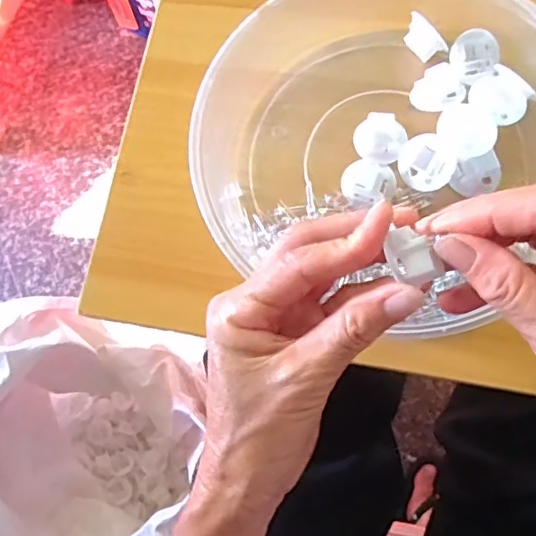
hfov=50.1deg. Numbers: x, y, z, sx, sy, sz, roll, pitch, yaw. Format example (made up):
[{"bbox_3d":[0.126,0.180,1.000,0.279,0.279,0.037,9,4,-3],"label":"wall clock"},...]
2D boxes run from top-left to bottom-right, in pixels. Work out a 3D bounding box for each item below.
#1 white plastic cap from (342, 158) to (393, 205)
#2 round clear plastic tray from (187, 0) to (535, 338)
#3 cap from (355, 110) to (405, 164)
[{"bbox_3d":[0.062,-0.054,0.352,0.030,0.010,0.029,-1,75,3],"label":"white plastic cap"},{"bbox_3d":[0.058,-0.087,0.347,0.221,0.054,0.238,0,75,1],"label":"round clear plastic tray"},{"bbox_3d":[0.069,-0.081,0.356,0.030,0.014,0.028,-1,75,3],"label":"cap"}]

